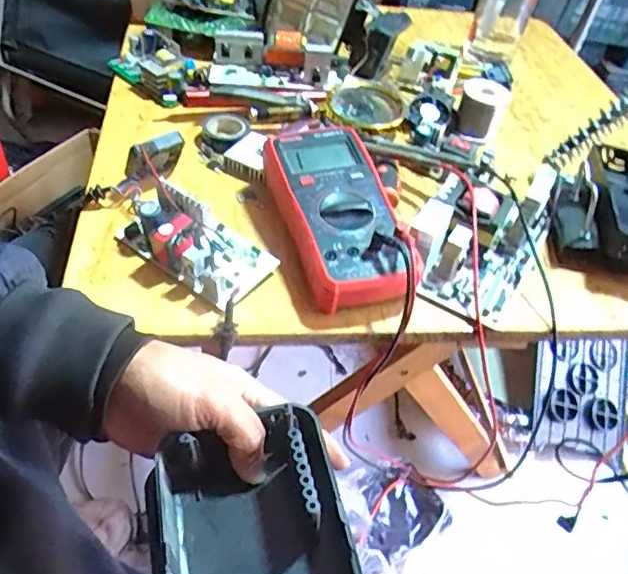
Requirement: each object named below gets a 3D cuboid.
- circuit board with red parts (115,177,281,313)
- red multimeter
[{"bbox_3d":[-0.096,-0.039,0.462,0.123,0.040,0.067,31,50,20],"label":"circuit board with red parts"},{"bbox_3d":[0.021,-0.062,0.485,0.088,0.054,0.185,-11,49,-18],"label":"red multimeter"}]

